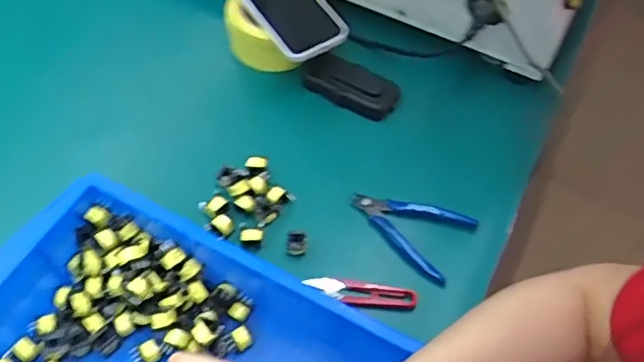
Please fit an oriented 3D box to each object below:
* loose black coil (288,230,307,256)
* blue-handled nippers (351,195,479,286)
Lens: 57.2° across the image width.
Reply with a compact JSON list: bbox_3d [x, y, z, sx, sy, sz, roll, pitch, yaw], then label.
[{"bbox_3d":[-0.024,0.059,0.562,0.018,0.011,0.022,3,59,-3],"label":"loose black coil"},{"bbox_3d":[0.086,0.042,0.586,0.114,0.014,0.078,29,61,13],"label":"blue-handled nippers"}]

